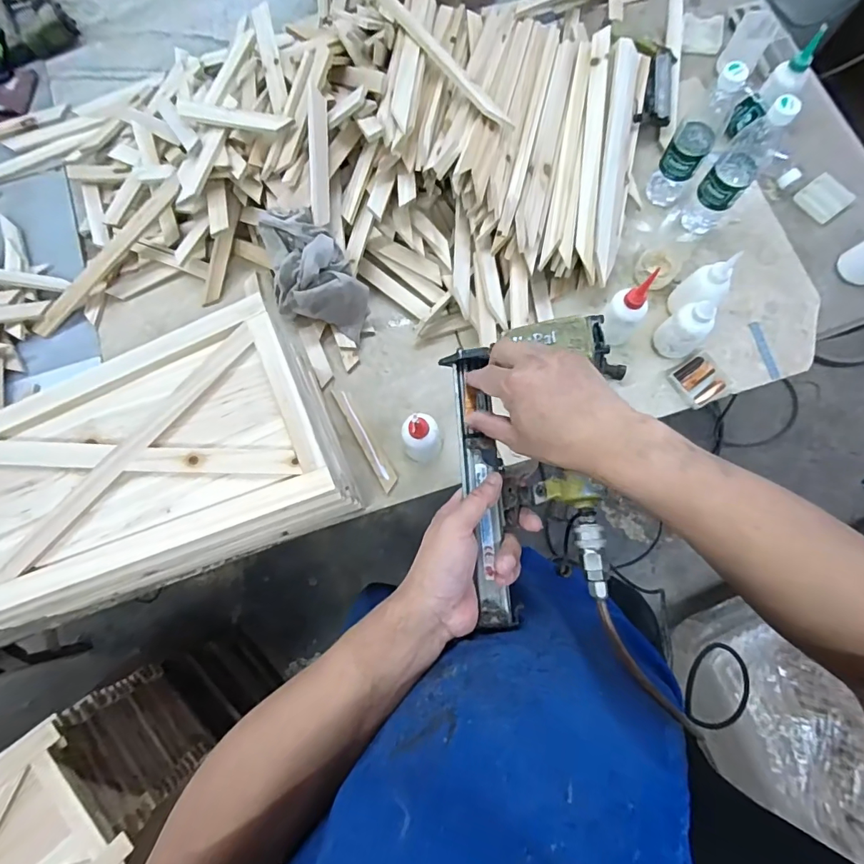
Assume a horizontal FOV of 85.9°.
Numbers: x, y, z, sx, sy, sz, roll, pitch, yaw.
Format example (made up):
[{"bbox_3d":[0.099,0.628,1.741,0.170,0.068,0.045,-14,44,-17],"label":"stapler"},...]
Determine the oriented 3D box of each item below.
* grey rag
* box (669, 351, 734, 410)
[{"bbox_3d":[-0.193,-0.255,0.742,0.187,0.116,0.133,20,79,5],"label":"grey rag"},{"bbox_3d":[0.435,-0.086,0.748,0.084,0.018,0.073,-33,79,-5],"label":"box"}]

